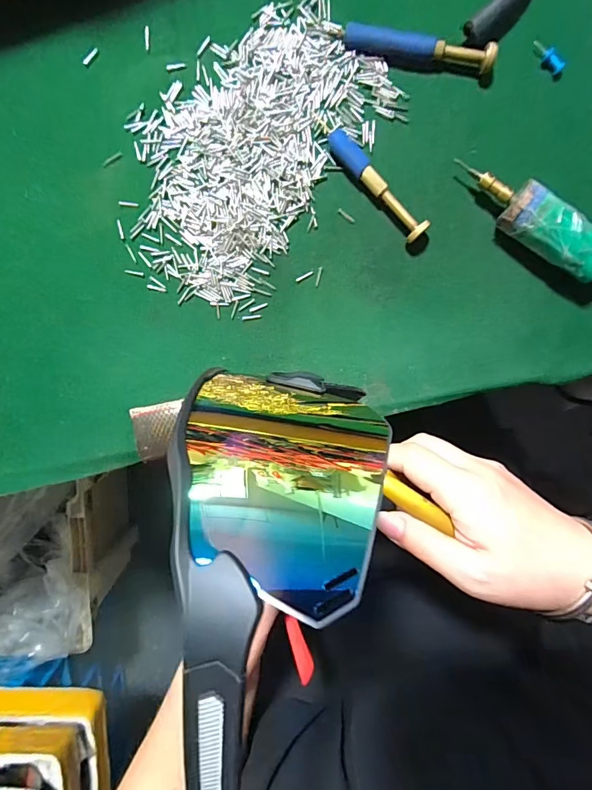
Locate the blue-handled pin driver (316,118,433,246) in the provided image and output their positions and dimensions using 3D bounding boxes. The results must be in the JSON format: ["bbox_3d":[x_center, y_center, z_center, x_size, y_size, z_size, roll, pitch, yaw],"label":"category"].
[{"bbox_3d":[0.043,-0.129,0.251,0.013,0.013,0.091,-44,94,4],"label":"blue-handled pin driver"}]

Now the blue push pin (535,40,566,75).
[{"bbox_3d":[0.148,-0.199,0.247,0.022,0.005,0.007,38,95,-3],"label":"blue push pin"}]

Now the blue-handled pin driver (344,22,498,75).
[{"bbox_3d":[0.071,-0.201,0.244,0.086,0.013,0.010,11,96,-1],"label":"blue-handled pin driver"}]

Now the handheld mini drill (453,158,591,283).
[{"bbox_3d":[0.143,-0.098,0.245,0.112,0.030,0.023,37,95,-3],"label":"handheld mini drill"}]

